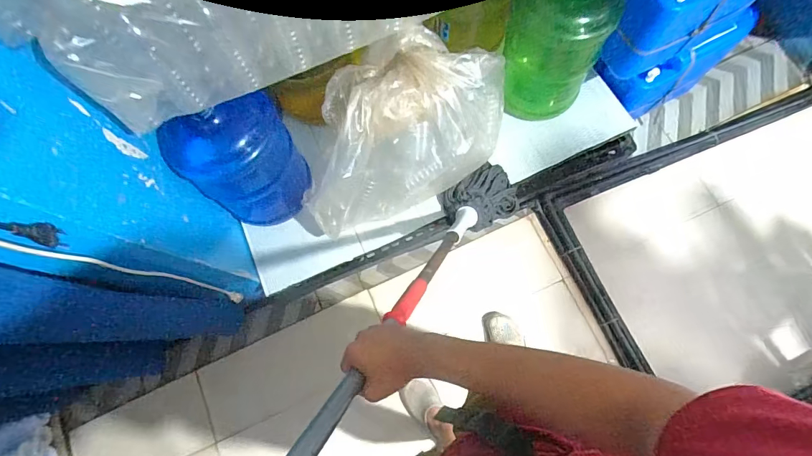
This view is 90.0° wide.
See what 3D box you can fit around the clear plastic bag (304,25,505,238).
[{"bbox_3d":[0.001,-0.233,1.003,0.550,0.344,0.290,-20,78,-3],"label":"clear plastic bag"}]

